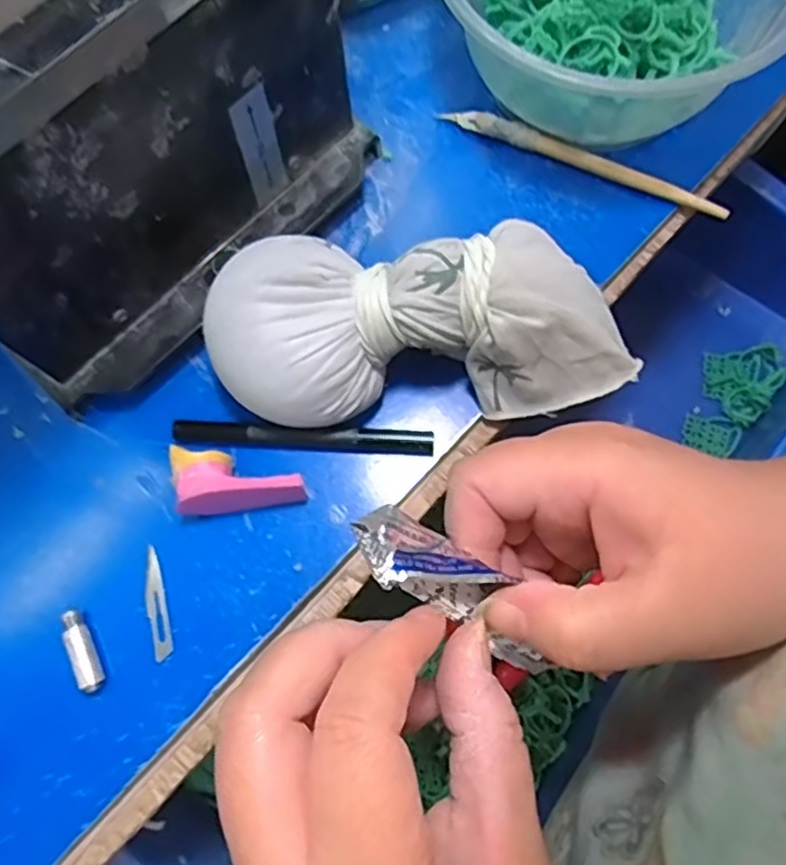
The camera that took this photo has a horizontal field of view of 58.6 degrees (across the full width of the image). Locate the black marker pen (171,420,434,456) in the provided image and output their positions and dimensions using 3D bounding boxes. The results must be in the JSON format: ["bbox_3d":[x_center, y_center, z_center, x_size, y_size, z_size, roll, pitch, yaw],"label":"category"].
[{"bbox_3d":[-0.032,0.002,0.253,0.093,0.010,0.009,2,74,2],"label":"black marker pen"}]

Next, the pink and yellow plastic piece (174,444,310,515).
[{"bbox_3d":[-0.053,0.017,0.243,0.043,0.020,0.021,-3,74,1],"label":"pink and yellow plastic piece"}]

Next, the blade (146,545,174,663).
[{"bbox_3d":[-0.082,0.059,0.242,0.007,0.004,0.038,-15,72,-7],"label":"blade"}]

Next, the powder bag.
[{"bbox_3d":[0.011,-0.038,0.243,0.145,0.046,0.063,-6,74,0],"label":"powder bag"}]

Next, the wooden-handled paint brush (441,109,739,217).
[{"bbox_3d":[0.076,-0.109,0.279,0.116,0.009,0.007,24,76,8],"label":"wooden-handled paint brush"}]

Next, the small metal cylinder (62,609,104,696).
[{"bbox_3d":[-0.105,0.074,0.236,0.009,0.008,0.027,-25,74,-6],"label":"small metal cylinder"}]

